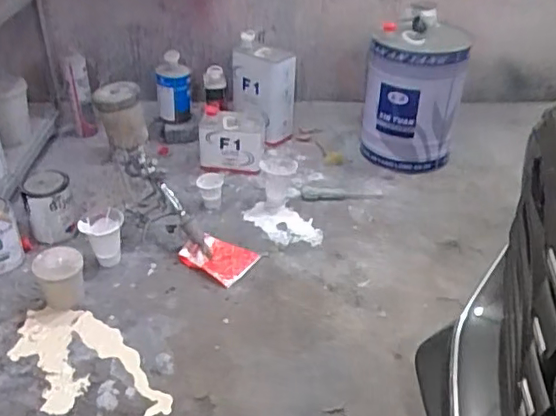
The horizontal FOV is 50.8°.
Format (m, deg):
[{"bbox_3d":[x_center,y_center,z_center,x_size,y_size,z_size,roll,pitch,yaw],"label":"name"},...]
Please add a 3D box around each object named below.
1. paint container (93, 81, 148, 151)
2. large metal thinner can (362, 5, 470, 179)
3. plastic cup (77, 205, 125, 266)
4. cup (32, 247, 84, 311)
[{"bbox_3d":[-0.331,-0.190,1.237,0.097,0.123,0.109,-10,38,-15],"label":"paint container"},{"bbox_3d":[0.404,-0.343,1.773,0.267,0.422,0.324,3,36,2],"label":"large metal thinner can"},{"bbox_3d":[-0.376,0.075,1.276,0.086,0.124,0.086,1,36,0],"label":"plastic cup"},{"bbox_3d":[-0.430,0.143,1.165,0.090,0.117,0.107,-16,38,-23],"label":"cup"}]

